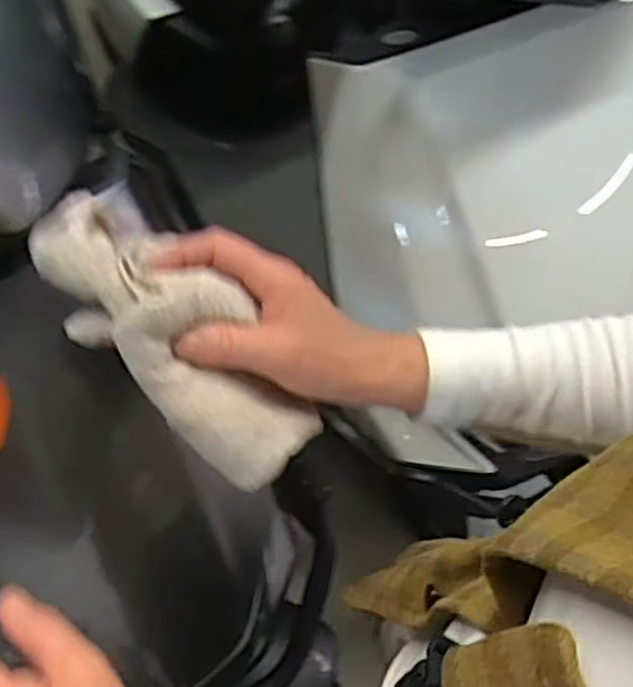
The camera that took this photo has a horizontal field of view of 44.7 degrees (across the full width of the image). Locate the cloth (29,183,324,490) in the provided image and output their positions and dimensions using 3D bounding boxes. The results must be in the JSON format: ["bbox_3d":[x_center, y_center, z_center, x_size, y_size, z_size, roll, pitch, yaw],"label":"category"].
[{"bbox_3d":[-0.072,-0.009,0.416,0.074,0.056,0.185,-41,93,-22],"label":"cloth"}]

